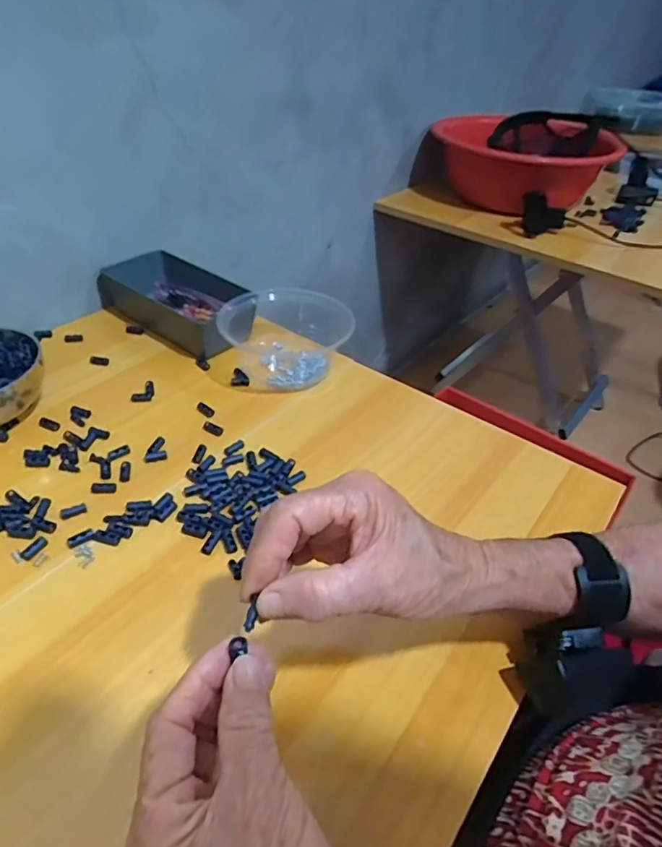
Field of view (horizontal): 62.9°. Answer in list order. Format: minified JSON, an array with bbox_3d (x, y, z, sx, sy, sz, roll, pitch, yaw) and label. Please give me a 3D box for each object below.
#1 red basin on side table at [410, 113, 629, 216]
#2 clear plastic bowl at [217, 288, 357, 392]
[{"bbox_3d":[0.355,-0.509,1.070,0.332,0.128,0.363,3,40,-2],"label":"red basin on side table"},{"bbox_3d":[-0.057,-0.098,0.591,0.126,0.060,0.121,3,40,-2],"label":"clear plastic bowl"}]

